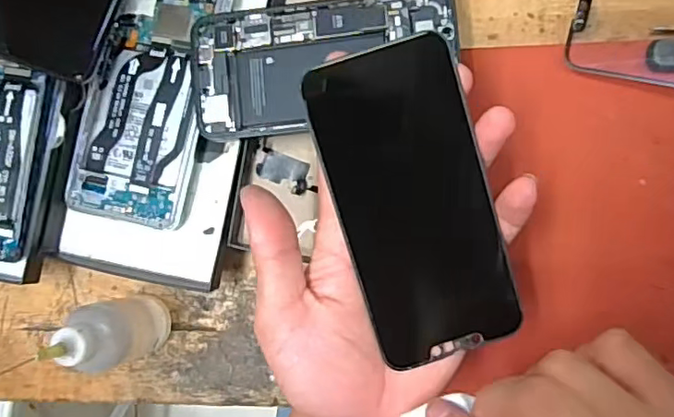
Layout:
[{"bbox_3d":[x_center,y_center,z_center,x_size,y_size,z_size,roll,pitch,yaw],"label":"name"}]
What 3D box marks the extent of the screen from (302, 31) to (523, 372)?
[{"bbox_3d":[0.037,-0.002,0.259,0.063,0.010,0.140,-18,99,6],"label":"screen"}]

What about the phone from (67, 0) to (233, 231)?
[{"bbox_3d":[-0.110,-0.071,0.338,0.072,0.008,0.157,13,90,7],"label":"phone"}]

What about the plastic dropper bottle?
[{"bbox_3d":[-0.128,0.071,0.312,0.039,0.100,0.036,0,88,7],"label":"plastic dropper bottle"}]

